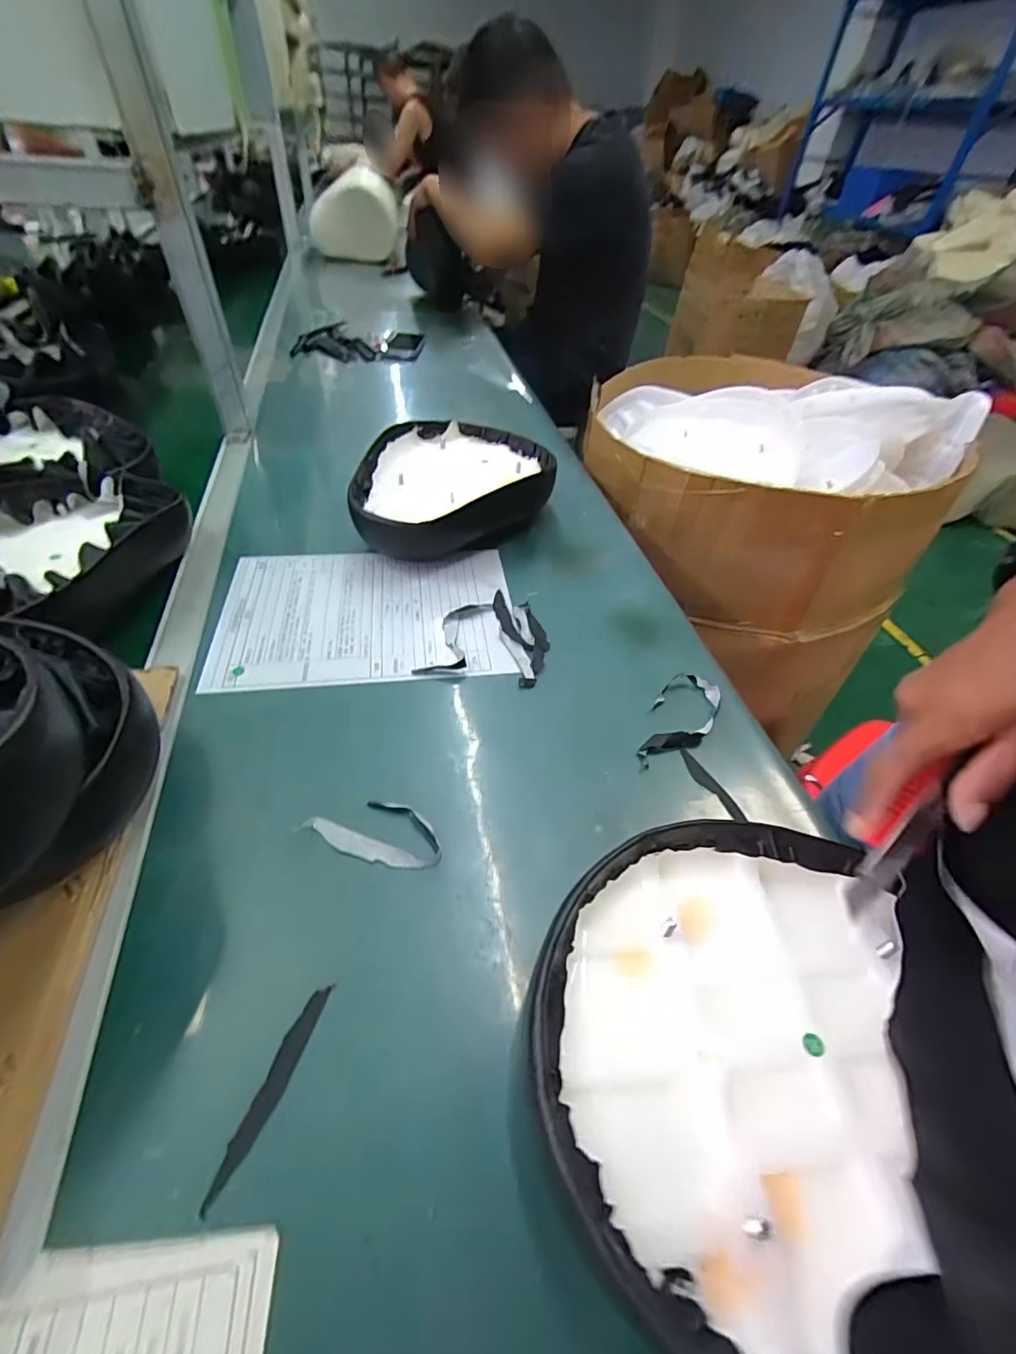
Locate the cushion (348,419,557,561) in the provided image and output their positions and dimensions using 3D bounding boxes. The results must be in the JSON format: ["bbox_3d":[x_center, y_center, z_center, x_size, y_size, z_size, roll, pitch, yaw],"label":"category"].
[{"bbox_3d":[-0.060,-0.234,0.670,0.224,0.074,0.272,9,45,2],"label":"cushion"}]

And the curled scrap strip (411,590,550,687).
[{"bbox_3d":[-0.015,-0.040,0.533,0.109,0.008,0.127,12,45,5],"label":"curled scrap strip"}]

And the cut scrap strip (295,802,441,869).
[{"bbox_3d":[-0.095,0.109,0.380,0.100,0.004,0.044,11,45,4],"label":"cut scrap strip"}]

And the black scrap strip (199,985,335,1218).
[{"bbox_3d":[-0.123,0.214,0.279,0.012,0.004,0.098,16,46,9],"label":"black scrap strip"}]

